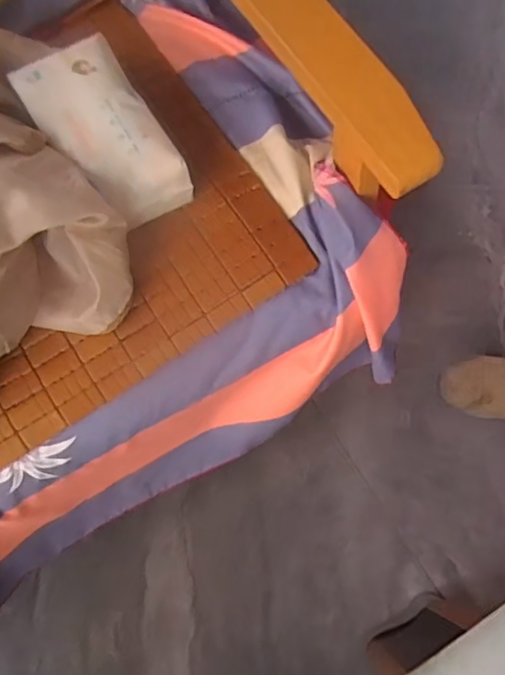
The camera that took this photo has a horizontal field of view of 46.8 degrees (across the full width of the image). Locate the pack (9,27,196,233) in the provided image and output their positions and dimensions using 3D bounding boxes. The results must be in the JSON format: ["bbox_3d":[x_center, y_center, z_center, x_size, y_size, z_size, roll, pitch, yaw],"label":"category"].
[{"bbox_3d":[-0.148,-0.198,0.584,0.097,0.073,0.185,-32,75,-4],"label":"pack"}]

